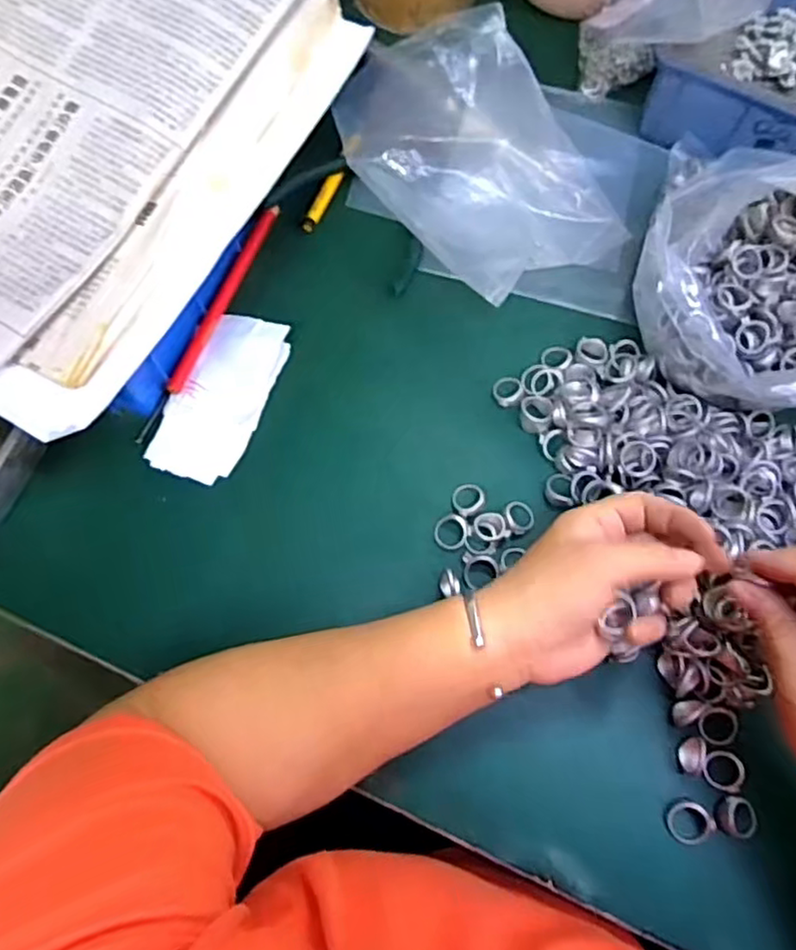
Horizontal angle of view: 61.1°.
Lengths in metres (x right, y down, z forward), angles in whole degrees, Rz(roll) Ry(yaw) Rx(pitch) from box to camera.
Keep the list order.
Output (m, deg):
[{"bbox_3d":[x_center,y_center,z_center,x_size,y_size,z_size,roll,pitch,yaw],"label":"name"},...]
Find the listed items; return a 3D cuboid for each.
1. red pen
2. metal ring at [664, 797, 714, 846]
[{"bbox_3d":[-0.115,-0.122,0.456,0.012,0.007,0.153,19,72,6],"label":"red pen"},{"bbox_3d":[0.157,0.186,0.363,0.023,0.005,0.021,0,71,0],"label":"metal ring"}]

